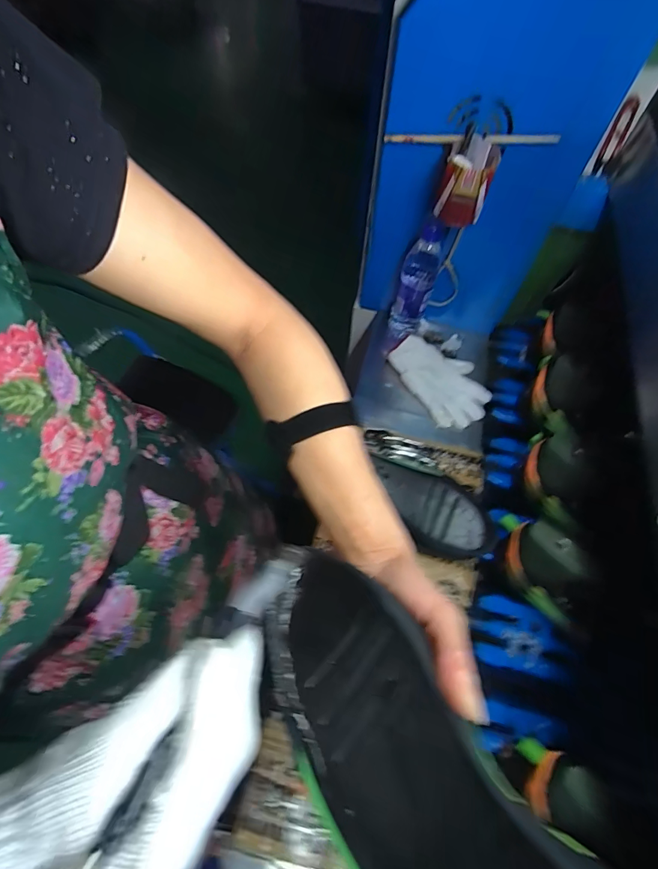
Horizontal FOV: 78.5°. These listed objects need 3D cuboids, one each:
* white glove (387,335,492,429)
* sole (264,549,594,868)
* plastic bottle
[{"bbox_3d":[0.216,-0.107,0.746,0.125,0.051,0.187,-28,65,-16],"label":"white glove"},{"bbox_3d":[0.042,0.172,0.188,0.096,0.032,0.277,-55,38,4],"label":"sole"},{"bbox_3d":[0.154,-0.266,0.734,0.066,0.231,0.056,18,62,9],"label":"plastic bottle"}]

